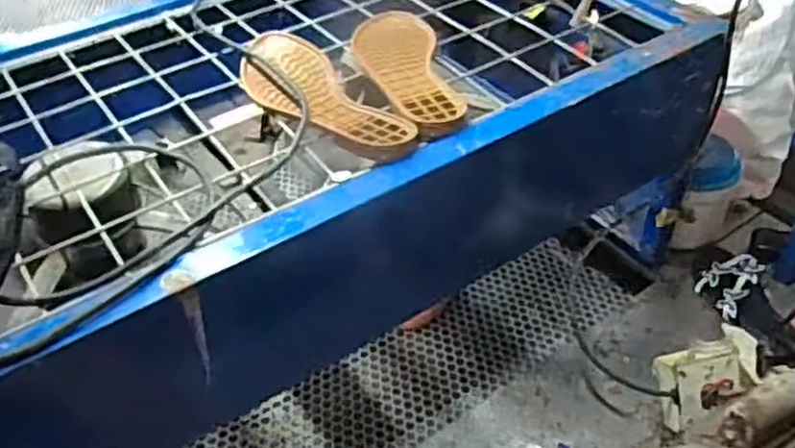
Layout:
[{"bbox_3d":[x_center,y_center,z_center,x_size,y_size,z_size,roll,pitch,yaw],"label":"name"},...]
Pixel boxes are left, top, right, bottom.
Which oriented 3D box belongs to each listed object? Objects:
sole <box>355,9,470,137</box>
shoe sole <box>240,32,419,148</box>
[{"bbox_3d":[0.009,-0.169,0.796,0.080,0.020,0.242,-10,43,-8],"label":"sole"},{"bbox_3d":[-0.082,-0.131,0.752,0.093,0.022,0.243,-26,47,-24],"label":"shoe sole"}]

